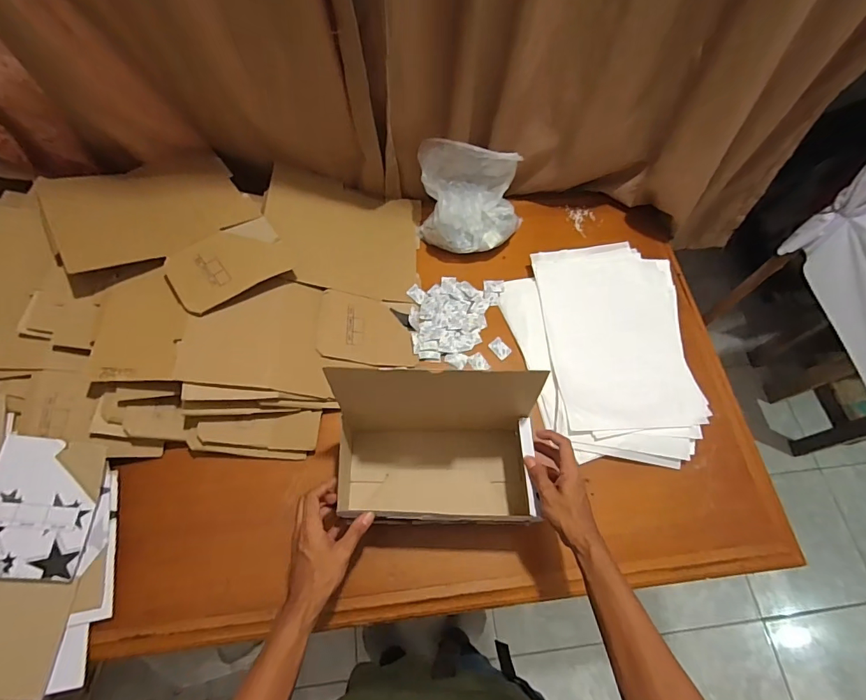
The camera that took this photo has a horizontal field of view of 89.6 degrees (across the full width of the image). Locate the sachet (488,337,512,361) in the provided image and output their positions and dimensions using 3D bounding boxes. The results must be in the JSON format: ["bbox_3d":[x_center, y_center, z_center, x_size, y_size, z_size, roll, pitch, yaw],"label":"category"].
[{"bbox_3d":[0.125,-0.003,0.815,0.029,0.004,0.042,-34,71,-17],"label":"sachet"}]

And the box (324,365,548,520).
[{"bbox_3d":[0.005,0.154,0.650,0.280,0.193,0.173,4,65,-2],"label":"box"}]

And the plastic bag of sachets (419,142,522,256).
[{"bbox_3d":[0.077,-0.294,0.858,0.208,0.158,0.158,2,65,-3],"label":"plastic bag of sachets"}]

